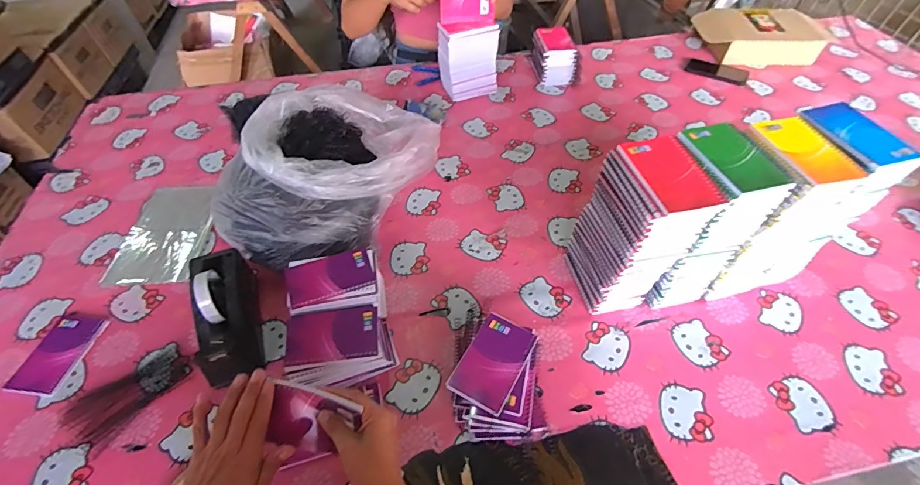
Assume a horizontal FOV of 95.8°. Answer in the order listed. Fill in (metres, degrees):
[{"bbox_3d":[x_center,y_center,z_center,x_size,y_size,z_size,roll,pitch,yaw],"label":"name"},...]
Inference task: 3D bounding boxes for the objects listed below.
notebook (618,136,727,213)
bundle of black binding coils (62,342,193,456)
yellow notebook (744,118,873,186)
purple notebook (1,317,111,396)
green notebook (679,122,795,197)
[{"bbox_3d":[0.268,-0.091,0.535,0.087,0.008,0.128,-11,52,-9],"label":"notebook"},{"bbox_3d":[-0.511,0.228,0.645,0.093,0.018,0.162,32,57,23],"label":"bundle of black binding coils"},{"bbox_3d":[0.465,-0.126,0.561,0.086,0.007,0.130,-11,52,-9],"label":"yellow notebook"},{"bbox_3d":[-0.659,0.181,0.682,0.087,0.009,0.132,9,51,7],"label":"purple notebook"},{"bbox_3d":[0.362,-0.115,0.555,0.101,0.006,0.130,-11,51,-9],"label":"green notebook"}]

